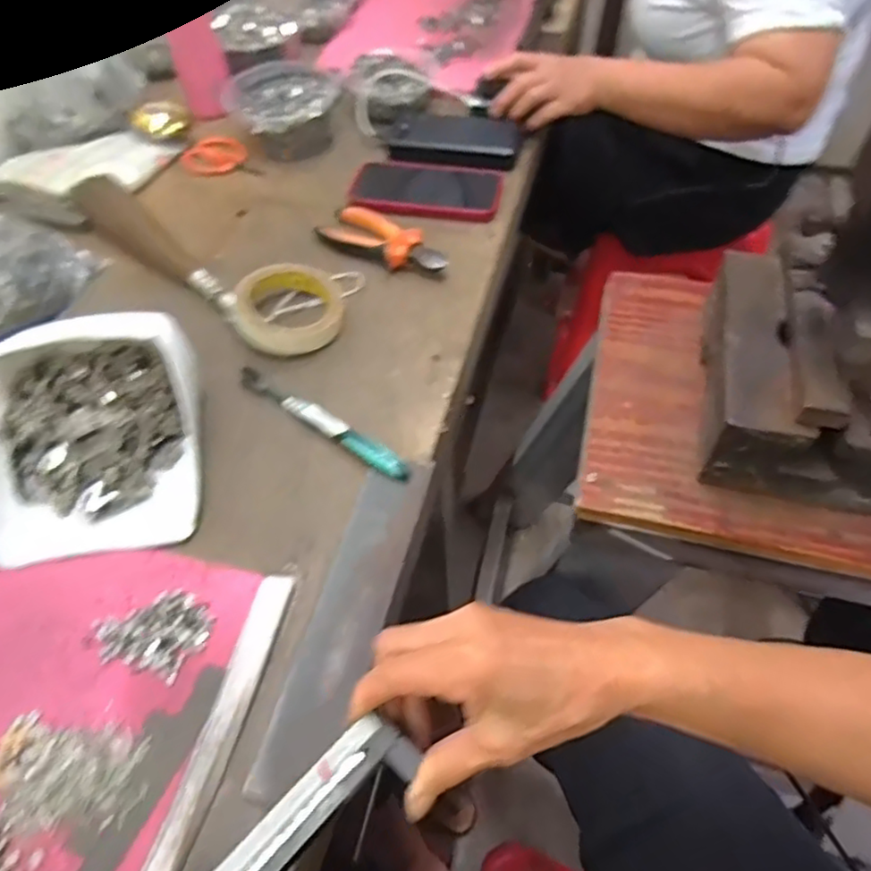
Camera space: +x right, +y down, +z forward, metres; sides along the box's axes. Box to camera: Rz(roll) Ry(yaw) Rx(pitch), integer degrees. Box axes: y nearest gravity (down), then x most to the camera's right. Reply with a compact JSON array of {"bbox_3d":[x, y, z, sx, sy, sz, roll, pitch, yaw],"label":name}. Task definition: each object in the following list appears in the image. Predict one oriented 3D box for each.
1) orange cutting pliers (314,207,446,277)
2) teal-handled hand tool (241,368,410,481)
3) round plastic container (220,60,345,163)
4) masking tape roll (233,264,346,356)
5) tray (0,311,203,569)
[{"bbox_3d":[-0.053,-0.201,0.657,0.142,0.026,0.049,27,58,15],"label":"orange cutting pliers"},{"bbox_3d":[-0.094,-0.013,0.525,0.173,0.019,0.017,33,60,18],"label":"teal-handled hand tool"},{"bbox_3d":[-0.186,-0.408,0.801,0.126,0.058,0.135,-2,53,2],"label":"round plastic container"},{"bbox_3d":[-0.134,-0.117,0.592,0.096,0.032,0.091,2,55,-2],"label":"masking tape roll"},{"bbox_3d":[-0.261,-0.007,0.482,0.157,0.071,0.172,-10,55,-8],"label":"tray"}]

